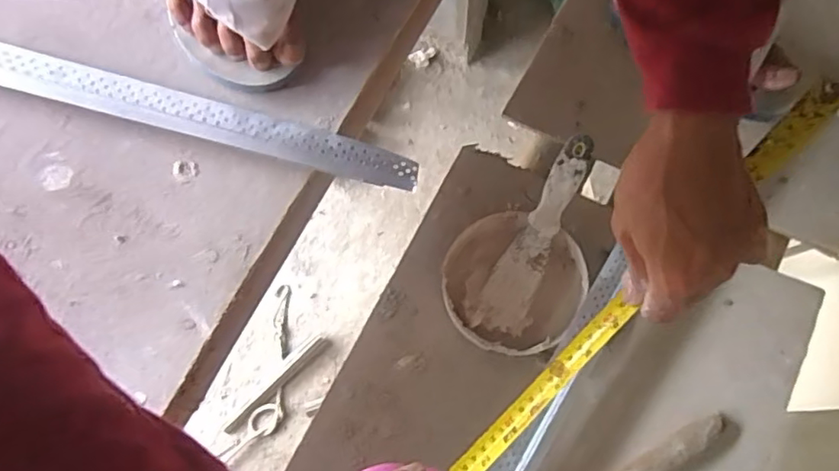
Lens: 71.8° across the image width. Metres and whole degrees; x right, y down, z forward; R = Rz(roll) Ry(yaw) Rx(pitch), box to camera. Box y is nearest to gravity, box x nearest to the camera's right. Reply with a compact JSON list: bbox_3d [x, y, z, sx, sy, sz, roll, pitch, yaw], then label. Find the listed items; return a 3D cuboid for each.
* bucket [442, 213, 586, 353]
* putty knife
[{"bbox_3d":[0.096,0.050,0.600,0.144,0.039,0.139,-1,72,2],"label":"bucket"},{"bbox_3d":[0.120,0.000,0.585,0.053,0.019,0.214,26,89,10],"label":"putty knife"}]

